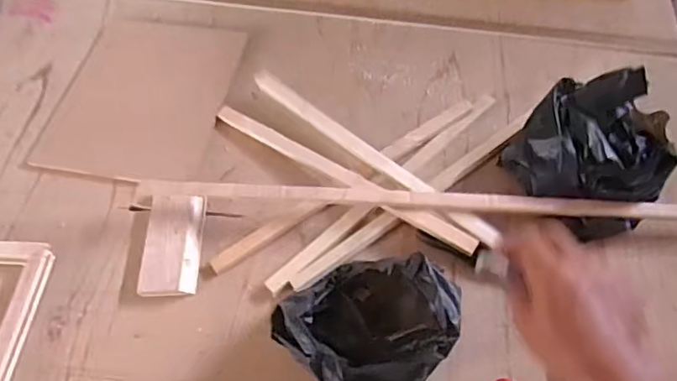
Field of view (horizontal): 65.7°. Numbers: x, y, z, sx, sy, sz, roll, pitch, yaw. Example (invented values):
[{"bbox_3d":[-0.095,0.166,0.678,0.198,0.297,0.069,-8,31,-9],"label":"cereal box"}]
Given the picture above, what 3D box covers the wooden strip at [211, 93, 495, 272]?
[{"bbox_3d":[0.018,-0.013,0.733,0.436,0.021,0.034,-31,64,-14],"label":"wooden strip"}]

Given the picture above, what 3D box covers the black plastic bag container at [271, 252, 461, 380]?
[{"bbox_3d":[0.029,0.144,0.580,0.180,0.130,0.167,30,66,18],"label":"black plastic bag container"}]

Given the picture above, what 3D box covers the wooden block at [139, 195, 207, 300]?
[{"bbox_3d":[-0.222,0.070,0.706,0.075,0.017,0.140,-2,60,2],"label":"wooden block"}]

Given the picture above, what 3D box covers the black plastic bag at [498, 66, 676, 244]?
[{"bbox_3d":[0.334,-0.058,0.689,0.171,0.120,0.196,39,69,22],"label":"black plastic bag"}]

